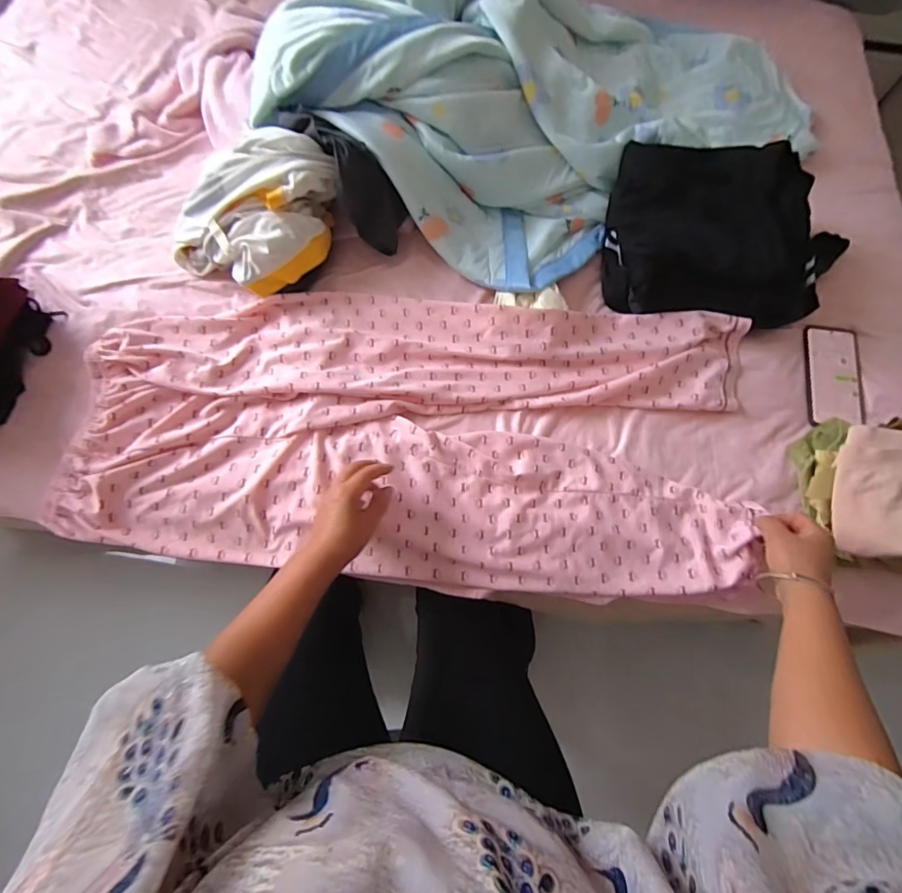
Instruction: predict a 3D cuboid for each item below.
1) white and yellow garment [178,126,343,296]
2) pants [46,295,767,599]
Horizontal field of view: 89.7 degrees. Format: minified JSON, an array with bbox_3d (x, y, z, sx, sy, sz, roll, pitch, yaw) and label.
[{"bbox_3d":[-0.284,-0.334,0.654,0.220,0.127,0.194,26,72,6],"label":"white and yellow garment"},{"bbox_3d":[-0.045,-0.024,0.620,0.863,0.053,0.395,5,73,1],"label":"pants"}]

